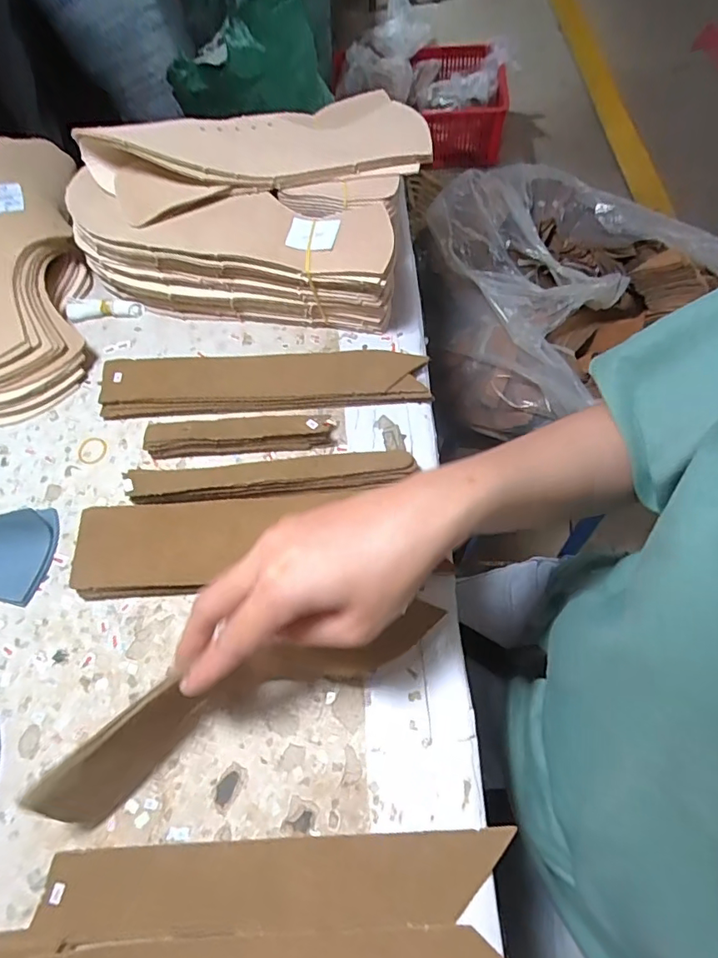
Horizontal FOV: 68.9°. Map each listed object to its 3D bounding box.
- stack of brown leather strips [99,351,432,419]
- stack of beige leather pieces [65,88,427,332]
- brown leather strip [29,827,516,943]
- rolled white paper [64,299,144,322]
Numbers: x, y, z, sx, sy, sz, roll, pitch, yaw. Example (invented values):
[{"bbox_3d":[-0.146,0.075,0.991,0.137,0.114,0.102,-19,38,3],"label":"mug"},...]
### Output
[{"bbox_3d":[-0.073,-0.073,0.398,0.241,0.021,0.042,-1,62,3],"label":"stack of brown leather strips"},{"bbox_3d":[-0.086,-0.230,0.421,0.255,0.096,0.175,8,63,8],"label":"stack of beige leather pieces"},{"bbox_3d":[-0.044,0.206,0.267,0.233,0.004,0.039,-4,62,2],"label":"brown leather strip"},{"bbox_3d":[-0.218,-0.145,0.447,0.063,0.014,0.014,-3,62,2],"label":"rolled white paper"}]

